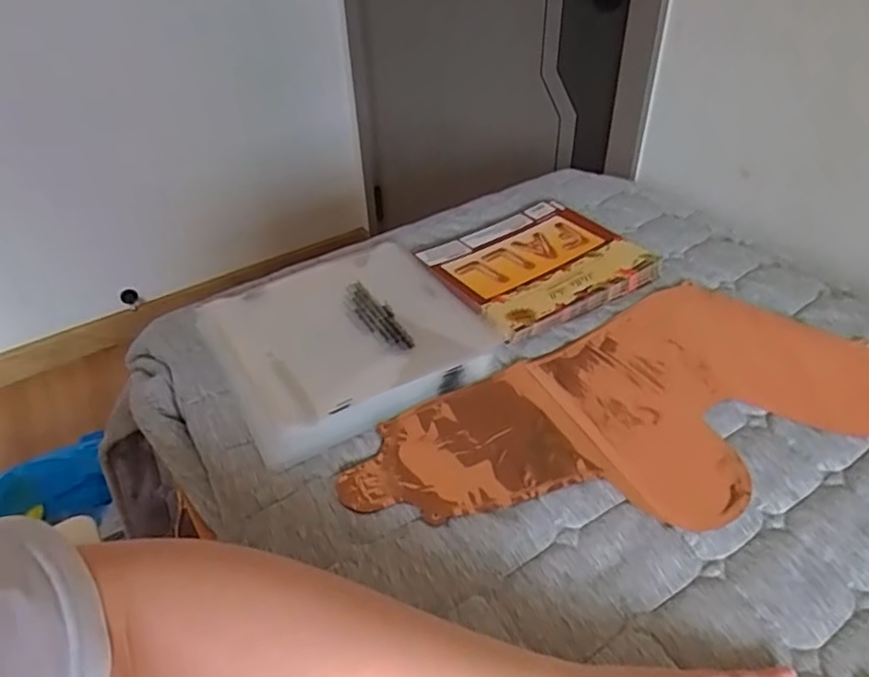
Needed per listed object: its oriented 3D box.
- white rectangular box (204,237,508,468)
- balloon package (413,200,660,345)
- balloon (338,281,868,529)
[{"bbox_3d":[-0.080,-0.004,0.578,0.225,0.022,0.220,-22,44,-22],"label":"white rectangular box"},{"bbox_3d":[0.107,-0.080,0.654,0.205,0.018,0.175,-23,44,-23],"label":"balloon package"},{"bbox_3d":[0.155,0.062,0.491,0.432,0.007,0.202,-20,43,-21],"label":"balloon"}]

